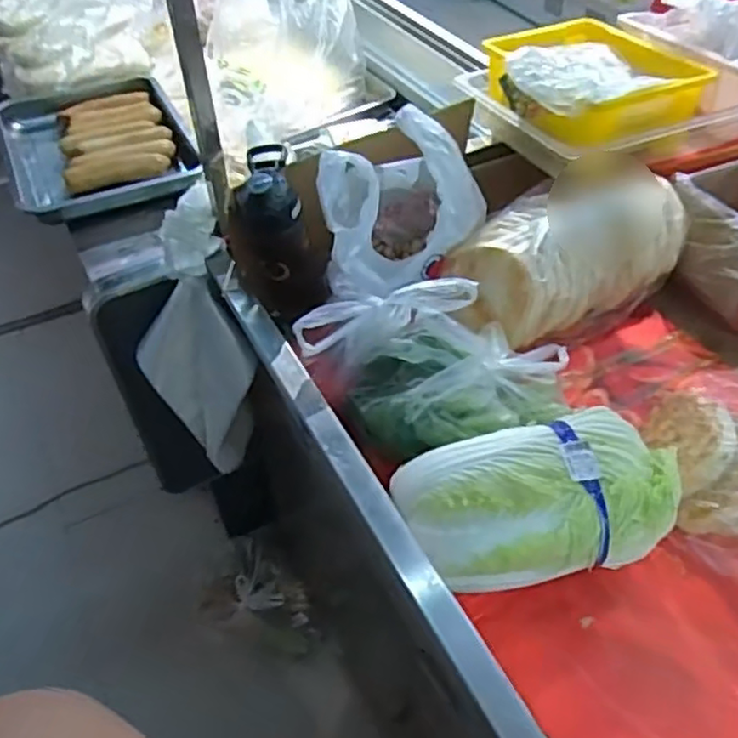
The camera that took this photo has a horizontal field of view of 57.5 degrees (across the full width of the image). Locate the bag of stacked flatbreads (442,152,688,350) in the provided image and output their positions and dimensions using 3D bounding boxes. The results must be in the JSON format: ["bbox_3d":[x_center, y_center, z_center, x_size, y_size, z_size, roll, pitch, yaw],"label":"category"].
[{"bbox_3d":[0.232,-0.144,0.830,0.270,0.126,0.181,-29,54,-23],"label":"bag of stacked flatbreads"}]

